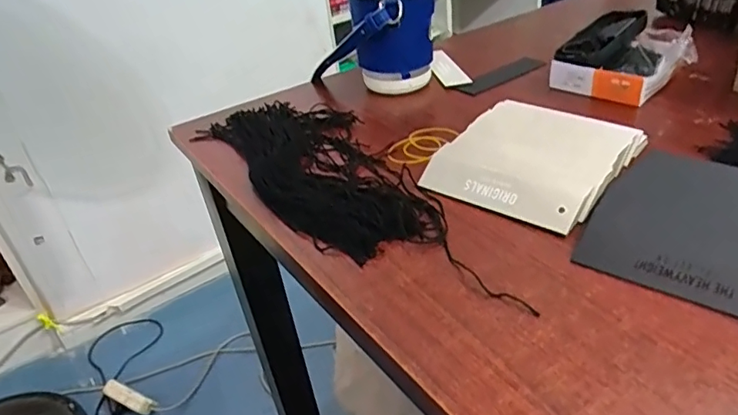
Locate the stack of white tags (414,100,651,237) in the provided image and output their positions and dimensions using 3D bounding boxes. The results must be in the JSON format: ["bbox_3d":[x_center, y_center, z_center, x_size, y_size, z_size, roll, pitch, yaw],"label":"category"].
[{"bbox_3d":[0.130,-0.039,0.436,0.129,0.025,0.140,20,41,35],"label":"stack of white tags"}]

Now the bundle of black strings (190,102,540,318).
[{"bbox_3d":[-0.031,-0.035,0.461,0.128,0.018,0.382,-25,37,-27],"label":"bundle of black strings"}]

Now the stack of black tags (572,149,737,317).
[{"bbox_3d":[0.220,0.012,0.348,0.128,0.023,0.132,20,41,35],"label":"stack of black tags"}]

